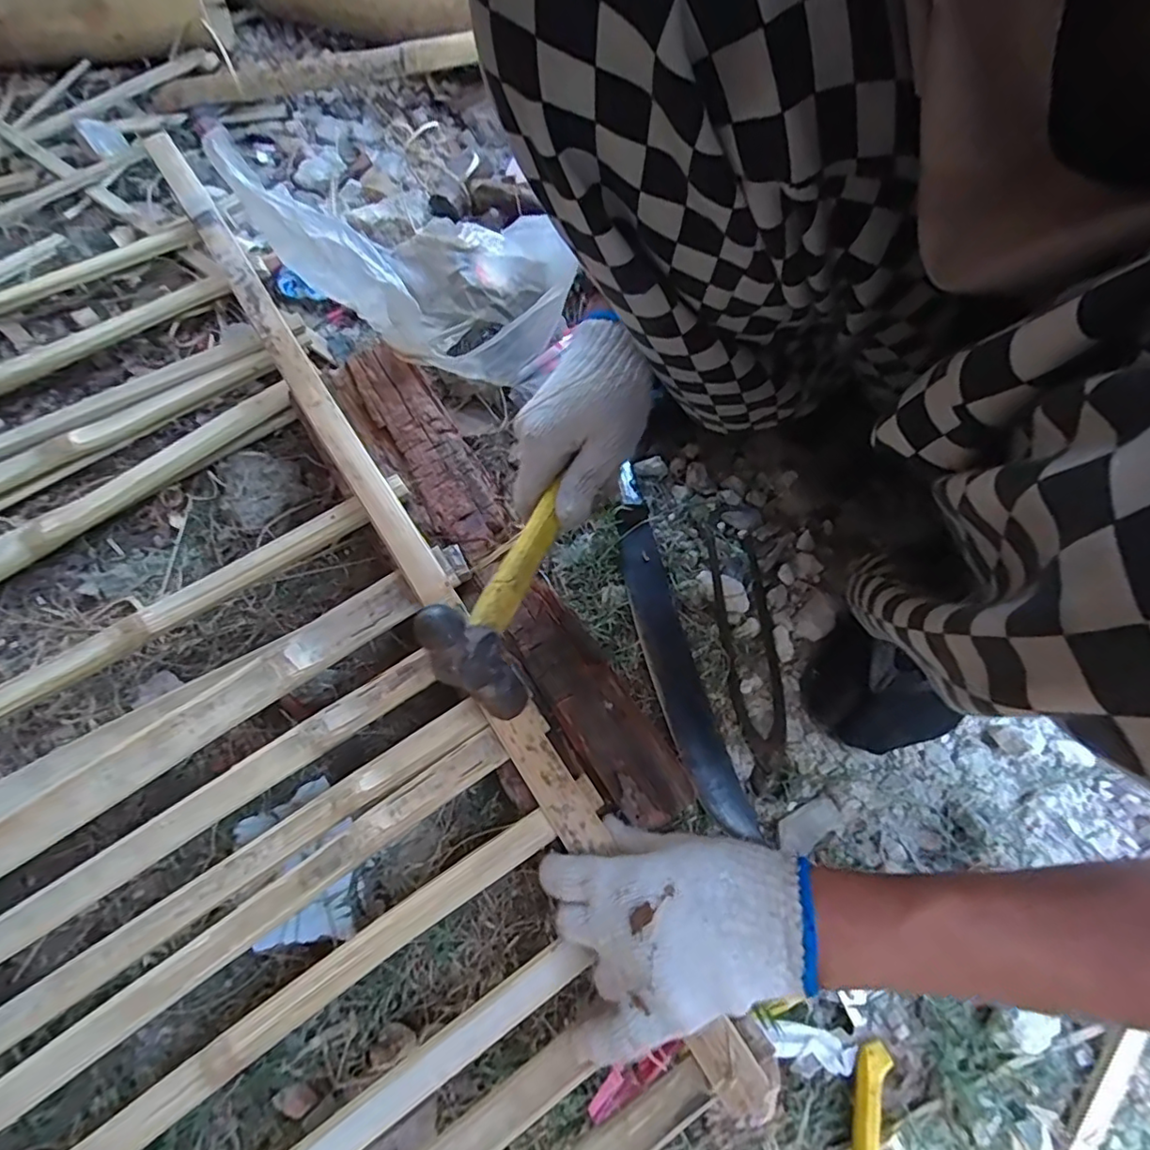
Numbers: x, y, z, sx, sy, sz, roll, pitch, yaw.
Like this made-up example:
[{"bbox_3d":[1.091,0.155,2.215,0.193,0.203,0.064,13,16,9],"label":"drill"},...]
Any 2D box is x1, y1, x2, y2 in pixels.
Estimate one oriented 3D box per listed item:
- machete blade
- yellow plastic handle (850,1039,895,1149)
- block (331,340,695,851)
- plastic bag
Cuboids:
[{"bbox_3d":[0.081,0.071,0.488,0.042,0.007,0.277,-15,72,-5],"label":"machete blade"},{"bbox_3d":[0.184,0.353,0.374,0.018,0.015,0.099,17,72,6],"label":"yellow plastic handle"},{"bbox_3d":[-0.064,-0.013,0.489,0.067,0.047,0.464,-33,74,-10],"label":"block"},{"bbox_3d":[-0.140,-0.270,0.537,0.259,0.177,0.142,8,72,3],"label":"plastic bag"}]

